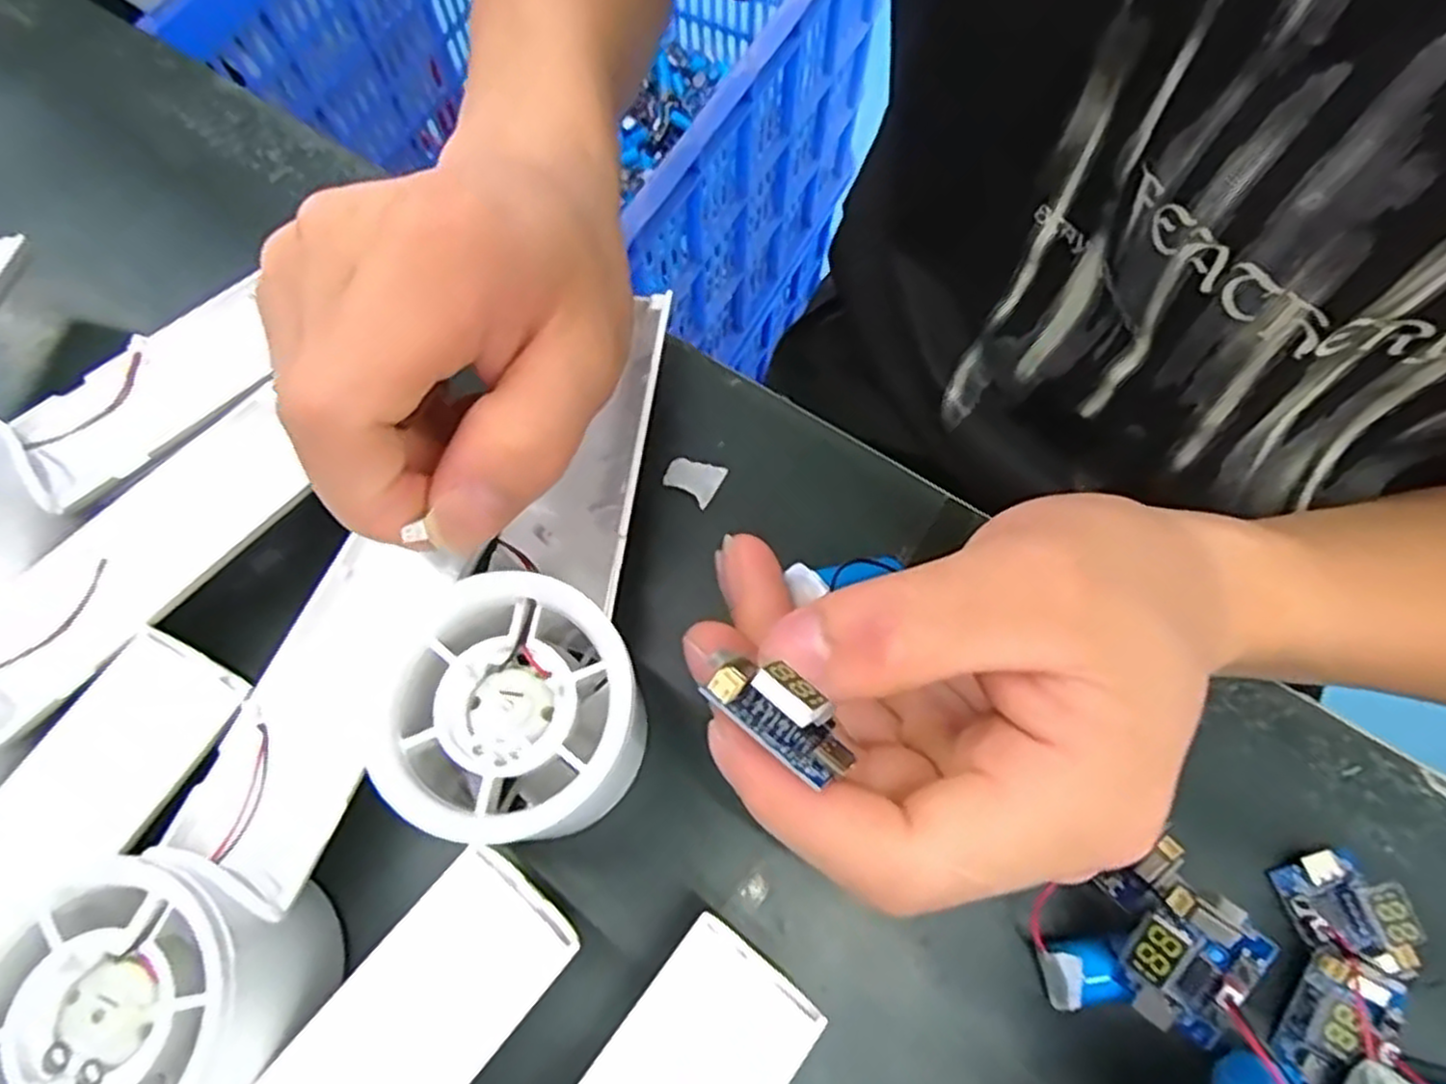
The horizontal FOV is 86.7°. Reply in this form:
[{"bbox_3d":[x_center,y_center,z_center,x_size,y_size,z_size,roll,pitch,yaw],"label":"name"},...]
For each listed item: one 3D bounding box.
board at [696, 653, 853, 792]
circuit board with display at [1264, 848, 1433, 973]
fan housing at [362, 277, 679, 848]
[{"bbox_3d":[0.011,0.031,0.140,0.027,0.011,0.013,39,73,13],"label":"board"},{"bbox_3d":[0.158,0.093,0.191,0.023,0.015,0.028,-20,70,-8],"label":"circuit board with display"},{"bbox_3d":[-0.038,-0.003,0.199,0.058,0.025,0.156,12,55,4],"label":"fan housing"}]

